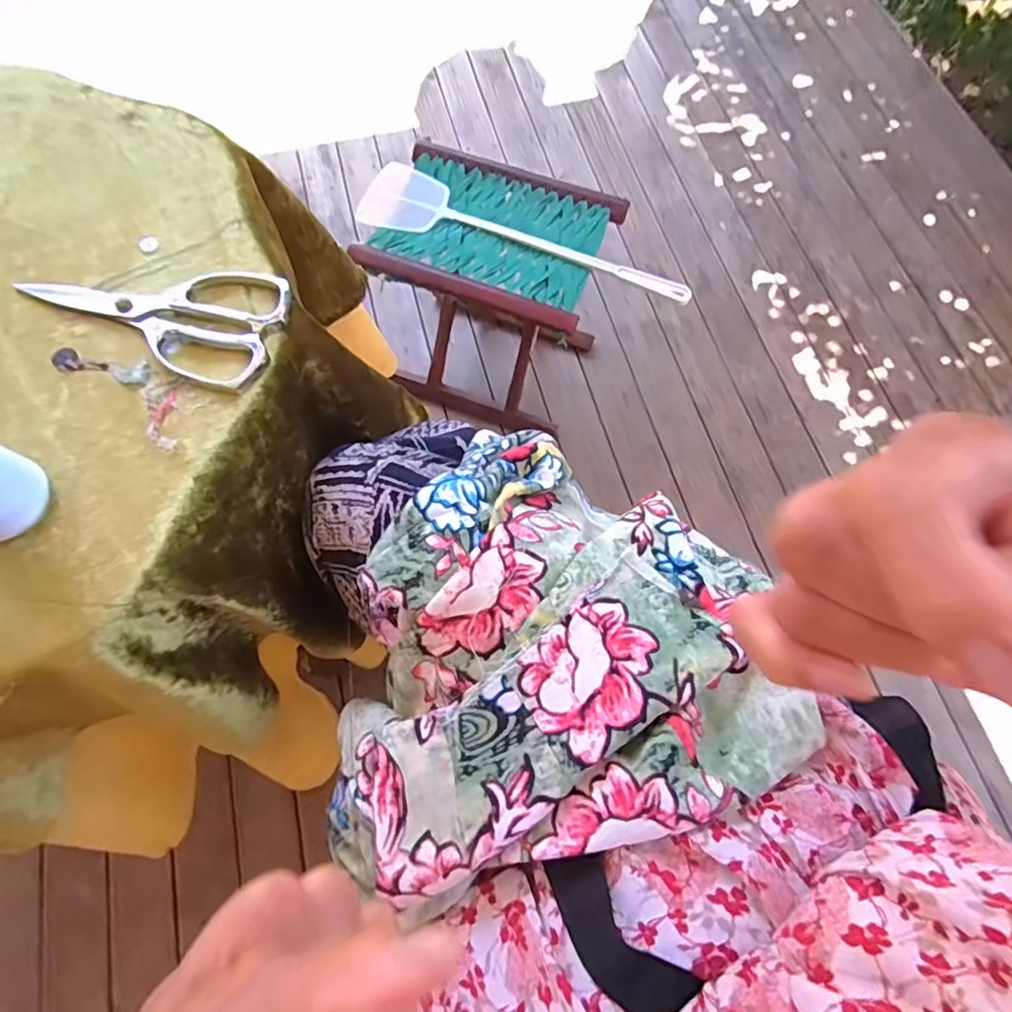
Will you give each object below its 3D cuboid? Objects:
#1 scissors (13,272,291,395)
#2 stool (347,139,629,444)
[{"bbox_3d":[-0.226,-0.128,0.372,0.169,0.014,0.083,17,70,5],"label":"scissors"},{"bbox_3d":[-0.026,-0.305,0.884,0.295,0.287,0.240,19,70,6],"label":"stool"}]

